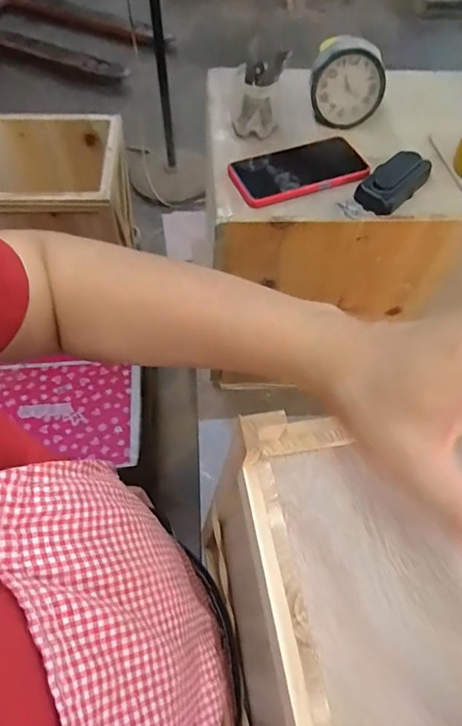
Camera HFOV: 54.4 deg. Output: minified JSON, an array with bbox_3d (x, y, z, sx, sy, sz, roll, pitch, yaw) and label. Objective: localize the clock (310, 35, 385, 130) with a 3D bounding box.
[{"bbox_3d":[0.152,-0.368,0.587,0.090,0.093,0.055,7,59,3],"label":"clock"}]

